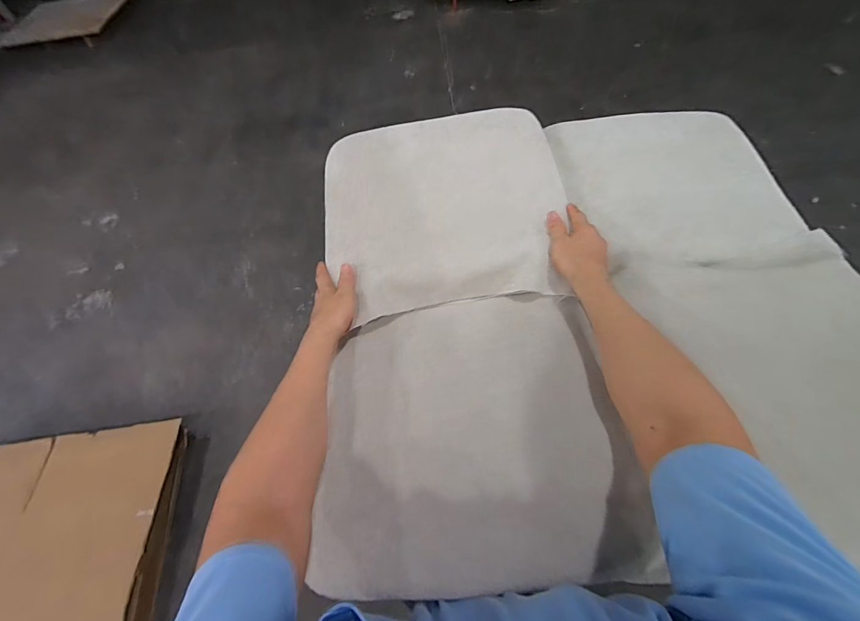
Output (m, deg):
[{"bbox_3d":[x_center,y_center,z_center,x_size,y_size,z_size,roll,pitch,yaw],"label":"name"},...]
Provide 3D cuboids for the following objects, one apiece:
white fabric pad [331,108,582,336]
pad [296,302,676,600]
[{"bbox_3d":[0.020,-0.198,0.658,0.419,0.046,0.402,-10,67,4],"label":"white fabric pad"},{"bbox_3d":[0.048,0.149,0.495,0.386,0.063,0.371,-5,61,1],"label":"pad"}]

